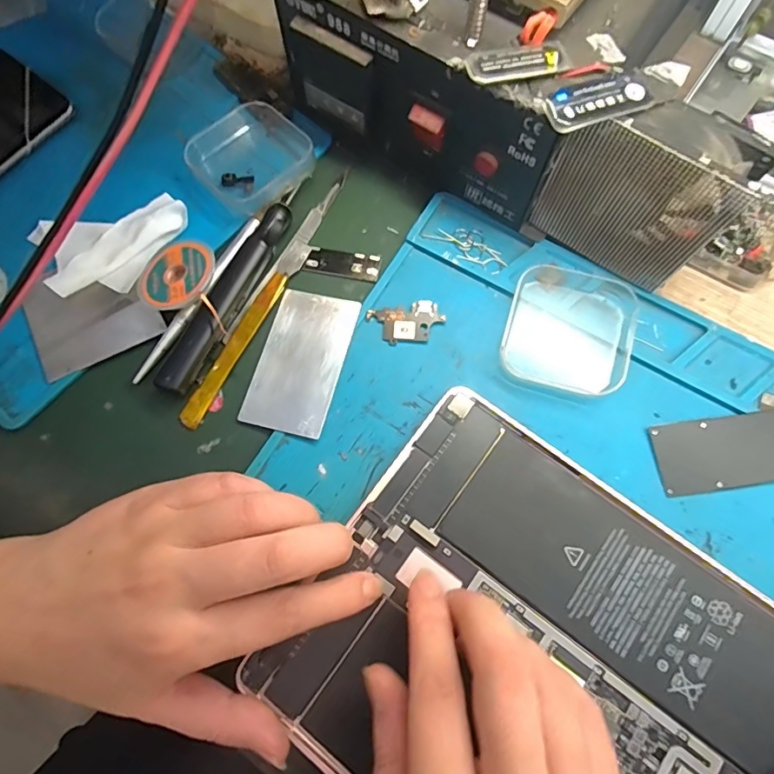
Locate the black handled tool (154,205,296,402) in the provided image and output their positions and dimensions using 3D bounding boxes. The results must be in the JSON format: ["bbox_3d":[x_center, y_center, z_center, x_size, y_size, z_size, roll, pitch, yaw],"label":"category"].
[{"bbox_3d":[-0.087,-0.051,0.275,0.020,0.013,0.122,28,75,9],"label":"black handled tool"}]

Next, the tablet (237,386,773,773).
[{"bbox_3d":[0.082,0.135,0.218,0.245,0.011,0.172,35,76,11],"label":"tablet"}]

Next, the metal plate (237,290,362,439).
[{"bbox_3d":[-0.046,-0.015,0.268,0.045,0.004,0.079,15,73,5],"label":"metal plate"}]

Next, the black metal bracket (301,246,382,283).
[{"bbox_3d":[-0.026,-0.071,0.290,0.043,0.004,0.017,7,73,3],"label":"black metal bracket"}]

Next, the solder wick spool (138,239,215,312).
[{"bbox_3d":[-0.115,-0.062,0.274,0.038,0.010,0.042,24,74,8],"label":"solder wick spool"}]

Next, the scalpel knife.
[{"bbox_3d":[-0.066,-0.054,0.281,0.013,0.004,0.170,26,74,8],"label":"scalpel knife"}]

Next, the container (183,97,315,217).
[{"bbox_3d":[-0.078,-0.139,0.299,0.061,0.017,0.066,41,77,12],"label":"container"}]

